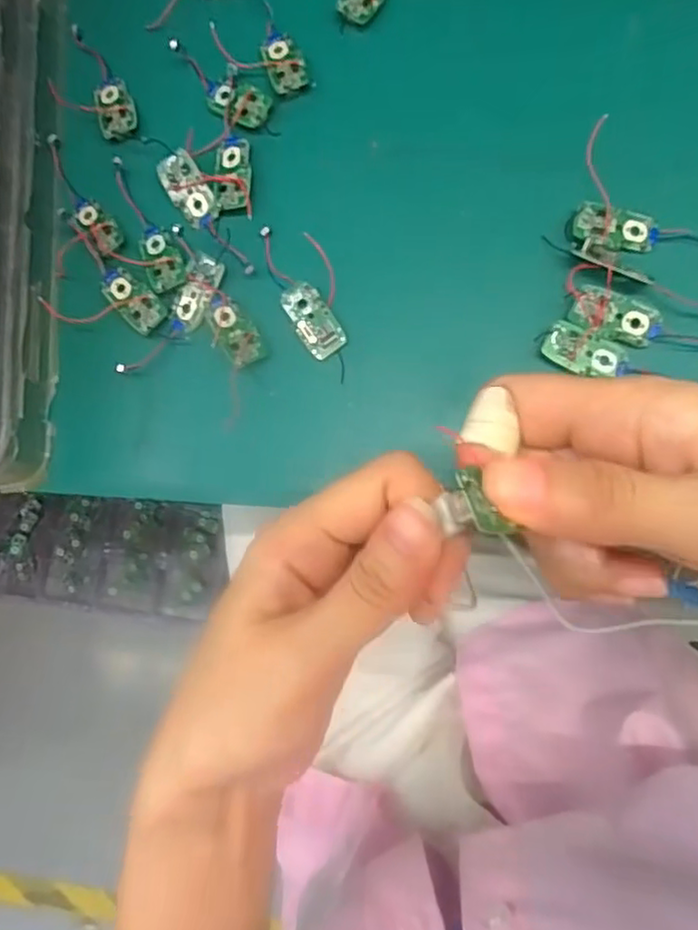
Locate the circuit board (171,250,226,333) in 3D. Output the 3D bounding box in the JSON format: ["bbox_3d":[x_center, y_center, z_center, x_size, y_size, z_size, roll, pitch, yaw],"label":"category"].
[{"bbox_3d":[-0.075,-0.084,0.318,0.018,0.005,0.038,19,87,10],"label":"circuit board"}]

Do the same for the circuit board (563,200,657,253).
[{"bbox_3d":[0.120,-0.108,0.292,0.041,0.004,0.020,6,85,9],"label":"circuit board"}]

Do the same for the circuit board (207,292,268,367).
[{"bbox_3d":[-0.056,-0.066,0.312,0.018,0.007,0.039,-32,81,4],"label":"circuit board"}]

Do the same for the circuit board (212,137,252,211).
[{"bbox_3d":[-0.058,-0.144,0.318,0.019,0.007,0.038,-2,84,8],"label":"circuit board"}]

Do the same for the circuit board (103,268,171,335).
[{"bbox_3d":[-0.107,-0.082,0.320,0.037,0.004,0.018,41,91,10],"label":"circuit board"}]

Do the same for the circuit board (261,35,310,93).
[{"bbox_3d":[-0.033,-0.202,0.324,0.017,0.006,0.034,-19,82,6],"label":"circuit board"}]

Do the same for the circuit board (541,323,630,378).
[{"bbox_3d":[0.106,-0.050,0.288,0.037,0.004,0.019,22,88,10],"label":"circuit board"}]

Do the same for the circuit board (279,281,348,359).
[{"bbox_3d":[-0.017,-0.070,0.308,0.019,0.006,0.038,-30,81,4],"label":"circuit board"}]

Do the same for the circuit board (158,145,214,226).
[{"bbox_3d":[-0.081,-0.139,0.323,0.018,0.007,0.037,-31,81,4],"label":"circuit board"}]

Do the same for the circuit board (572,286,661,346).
[{"bbox_3d":[0.118,-0.067,0.286,0.036,0.006,0.020,23,88,10],"label":"circuit board"}]

